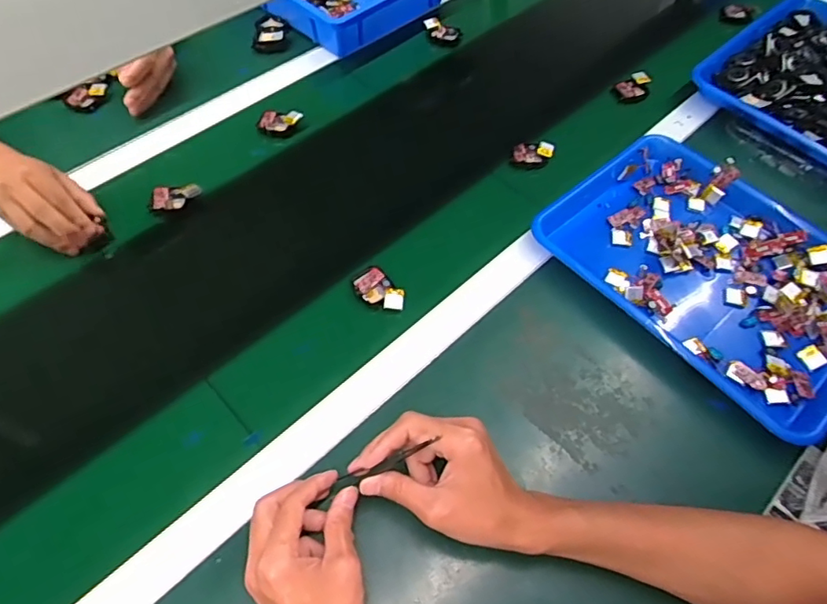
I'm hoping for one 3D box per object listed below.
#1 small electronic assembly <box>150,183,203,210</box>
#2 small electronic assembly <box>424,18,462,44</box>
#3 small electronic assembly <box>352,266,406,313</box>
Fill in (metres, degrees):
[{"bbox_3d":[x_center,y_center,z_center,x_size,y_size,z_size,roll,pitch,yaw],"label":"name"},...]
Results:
[{"bbox_3d":[-0.280,-0.123,0.644,0.058,0.012,0.032,-9,71,-3],"label":"small electronic assembly"},{"bbox_3d":[0.045,-0.418,0.844,0.060,0.014,0.037,32,64,21],"label":"small electronic assembly"},{"bbox_3d":[-0.036,-0.012,0.576,0.062,0.015,0.035,40,65,21],"label":"small electronic assembly"}]

